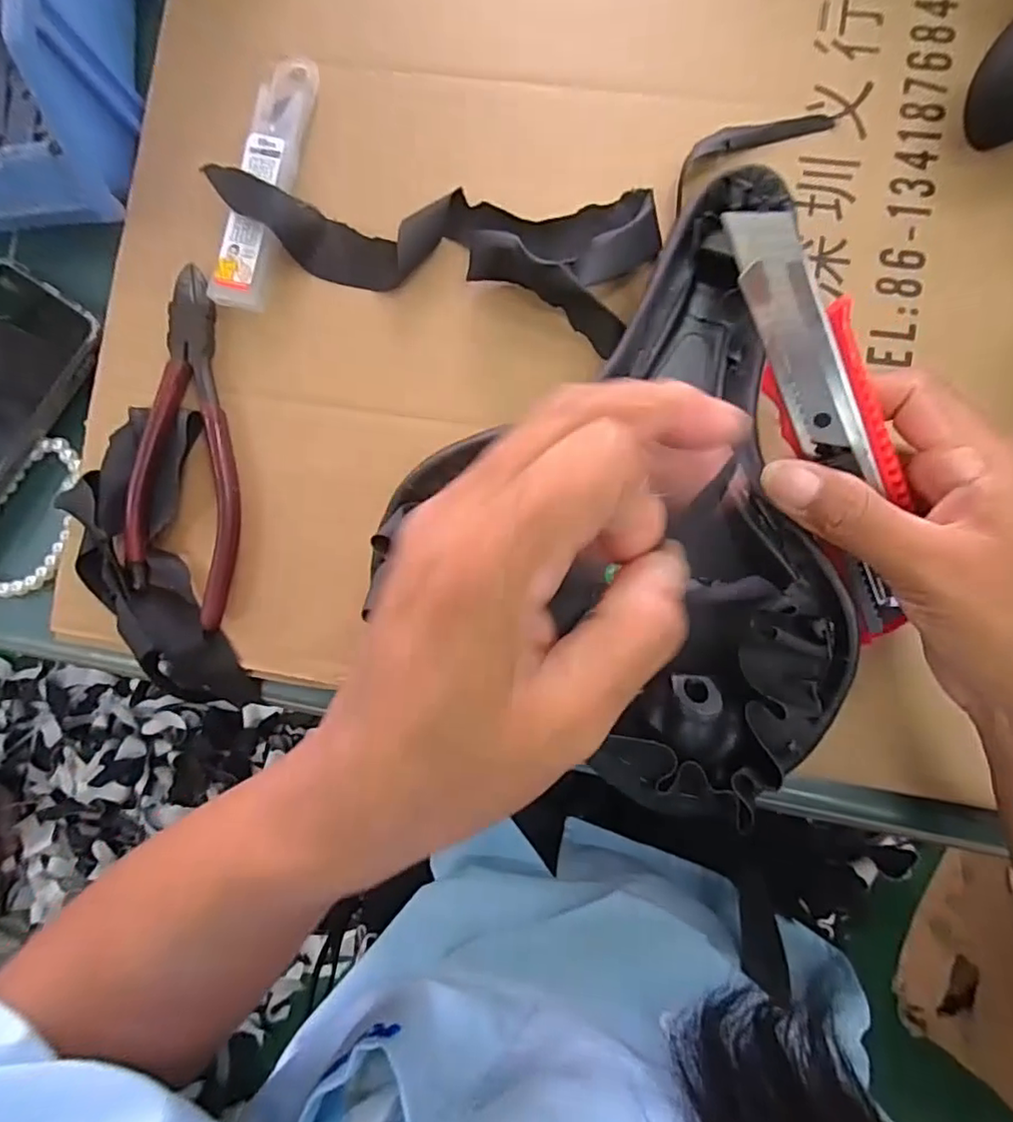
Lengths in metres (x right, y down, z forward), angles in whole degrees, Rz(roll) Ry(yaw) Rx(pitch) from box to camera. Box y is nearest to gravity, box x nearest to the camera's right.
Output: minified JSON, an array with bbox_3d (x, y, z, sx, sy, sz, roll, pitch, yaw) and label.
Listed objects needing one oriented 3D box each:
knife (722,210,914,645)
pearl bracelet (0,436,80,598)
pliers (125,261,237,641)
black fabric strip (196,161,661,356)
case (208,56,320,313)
[{"bbox_3d":[0.111,-0.046,0.199,0.022,0.018,0.146,-30,106,2],"label":"knife"},{"bbox_3d":[-0.240,-0.017,0.298,0.048,0.011,0.085,36,90,5],"label":"pearl bracelet"},{"bbox_3d":[-0.147,-0.054,0.276,0.049,0.011,0.164,5,87,4],"label":"pliers"},{"bbox_3d":[-0.034,-0.157,0.269,0.198,0.025,0.071,18,88,5],"label":"black fabric strip"},{"bbox_3d":[-0.115,-0.182,0.280,0.027,0.009,0.125,11,88,5],"label":"case"}]

